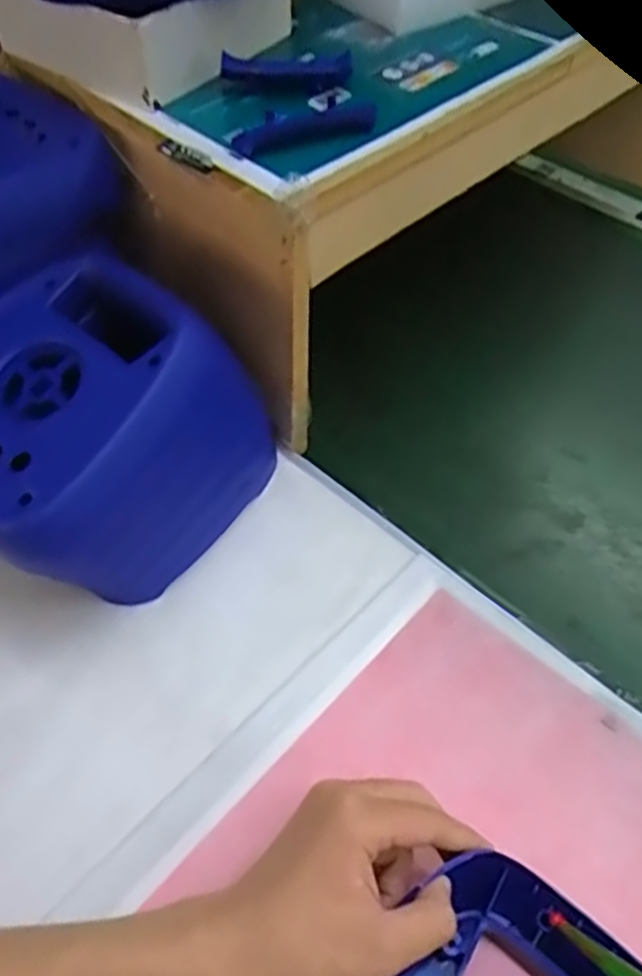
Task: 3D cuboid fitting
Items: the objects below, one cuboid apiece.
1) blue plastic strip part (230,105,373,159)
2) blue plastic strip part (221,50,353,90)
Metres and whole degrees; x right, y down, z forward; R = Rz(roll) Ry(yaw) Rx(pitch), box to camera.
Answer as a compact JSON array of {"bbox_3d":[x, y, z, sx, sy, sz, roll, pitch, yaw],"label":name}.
[{"bbox_3d":[-0.009,-0.212,0.424,0.086,0.012,0.019,-23,57,-18],"label":"blue plastic strip part"},{"bbox_3d":[-0.022,-0.266,0.459,0.080,0.016,0.017,1,53,-2],"label":"blue plastic strip part"}]

